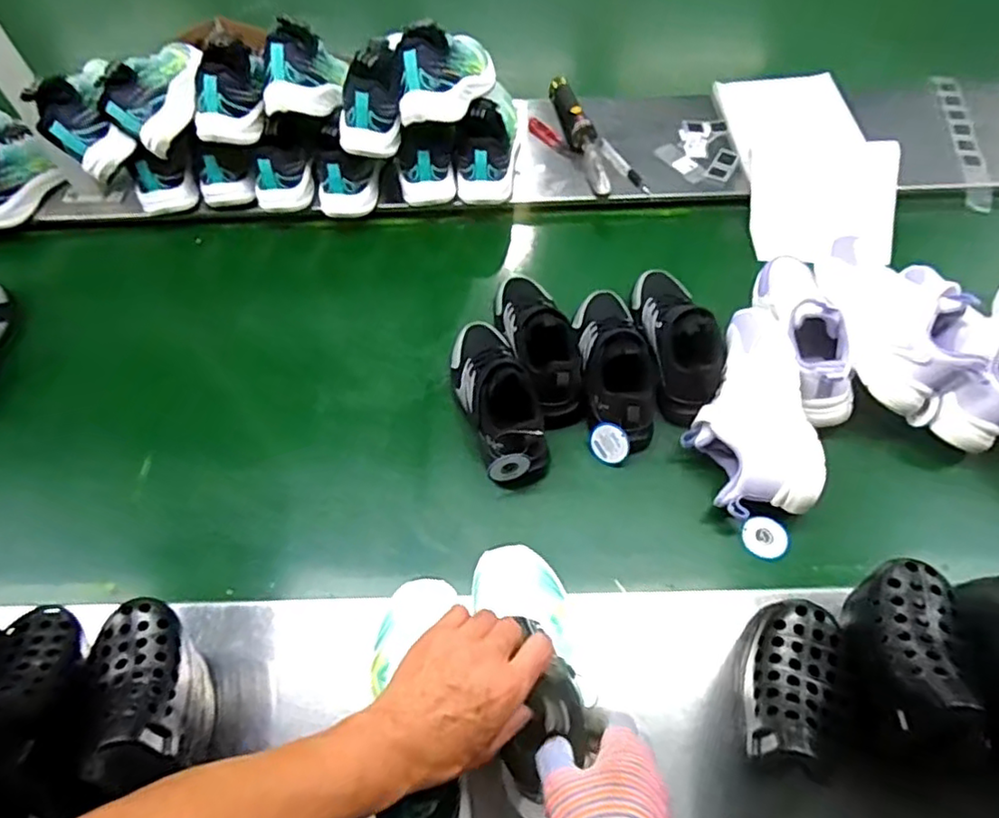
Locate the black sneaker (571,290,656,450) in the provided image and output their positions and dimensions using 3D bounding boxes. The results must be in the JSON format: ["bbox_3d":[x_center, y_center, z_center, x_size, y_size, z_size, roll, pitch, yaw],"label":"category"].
[{"bbox_3d":[0.138,-0.066,0.750,0.084,0.081,0.213,-1,60,0],"label":"black sneaker"}]

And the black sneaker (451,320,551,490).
[{"bbox_3d":[-0.004,-0.022,0.733,0.080,0.106,0.208,-16,61,-8],"label":"black sneaker"}]

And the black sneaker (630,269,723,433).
[{"bbox_3d":[0.218,-0.090,0.764,0.084,0.097,0.217,-12,61,-6],"label":"black sneaker"}]

